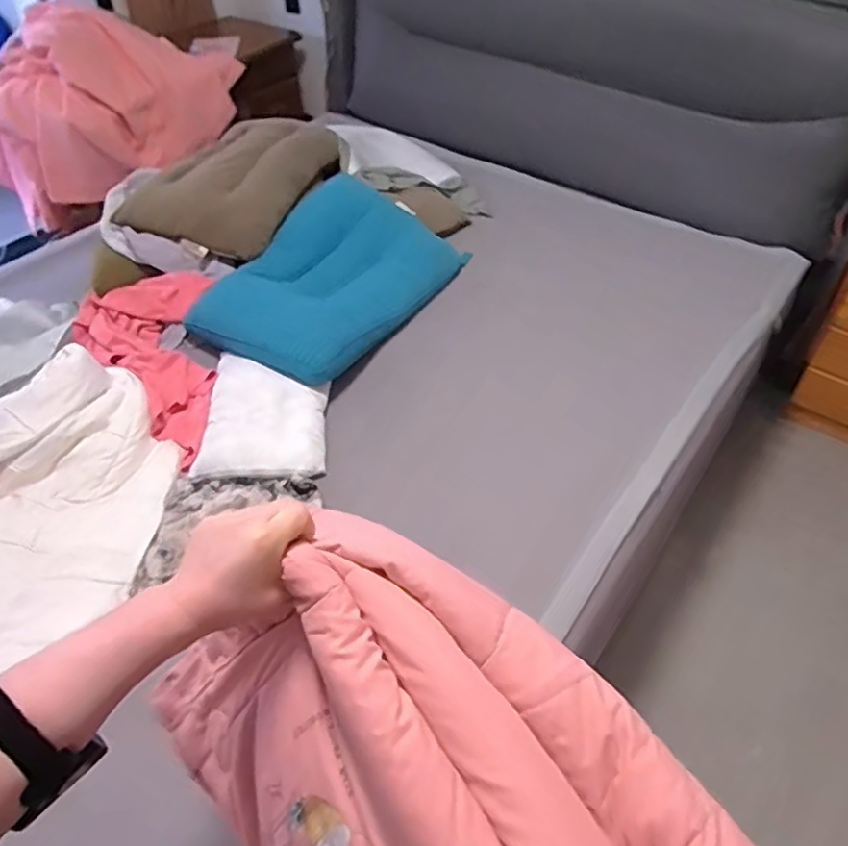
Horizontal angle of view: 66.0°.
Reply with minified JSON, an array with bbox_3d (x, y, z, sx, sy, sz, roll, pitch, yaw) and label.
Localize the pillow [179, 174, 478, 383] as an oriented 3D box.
[{"bbox_3d":[-0.229,-0.403,1.672,0.424,0.167,0.646,25,51,23],"label":"pillow"}]

